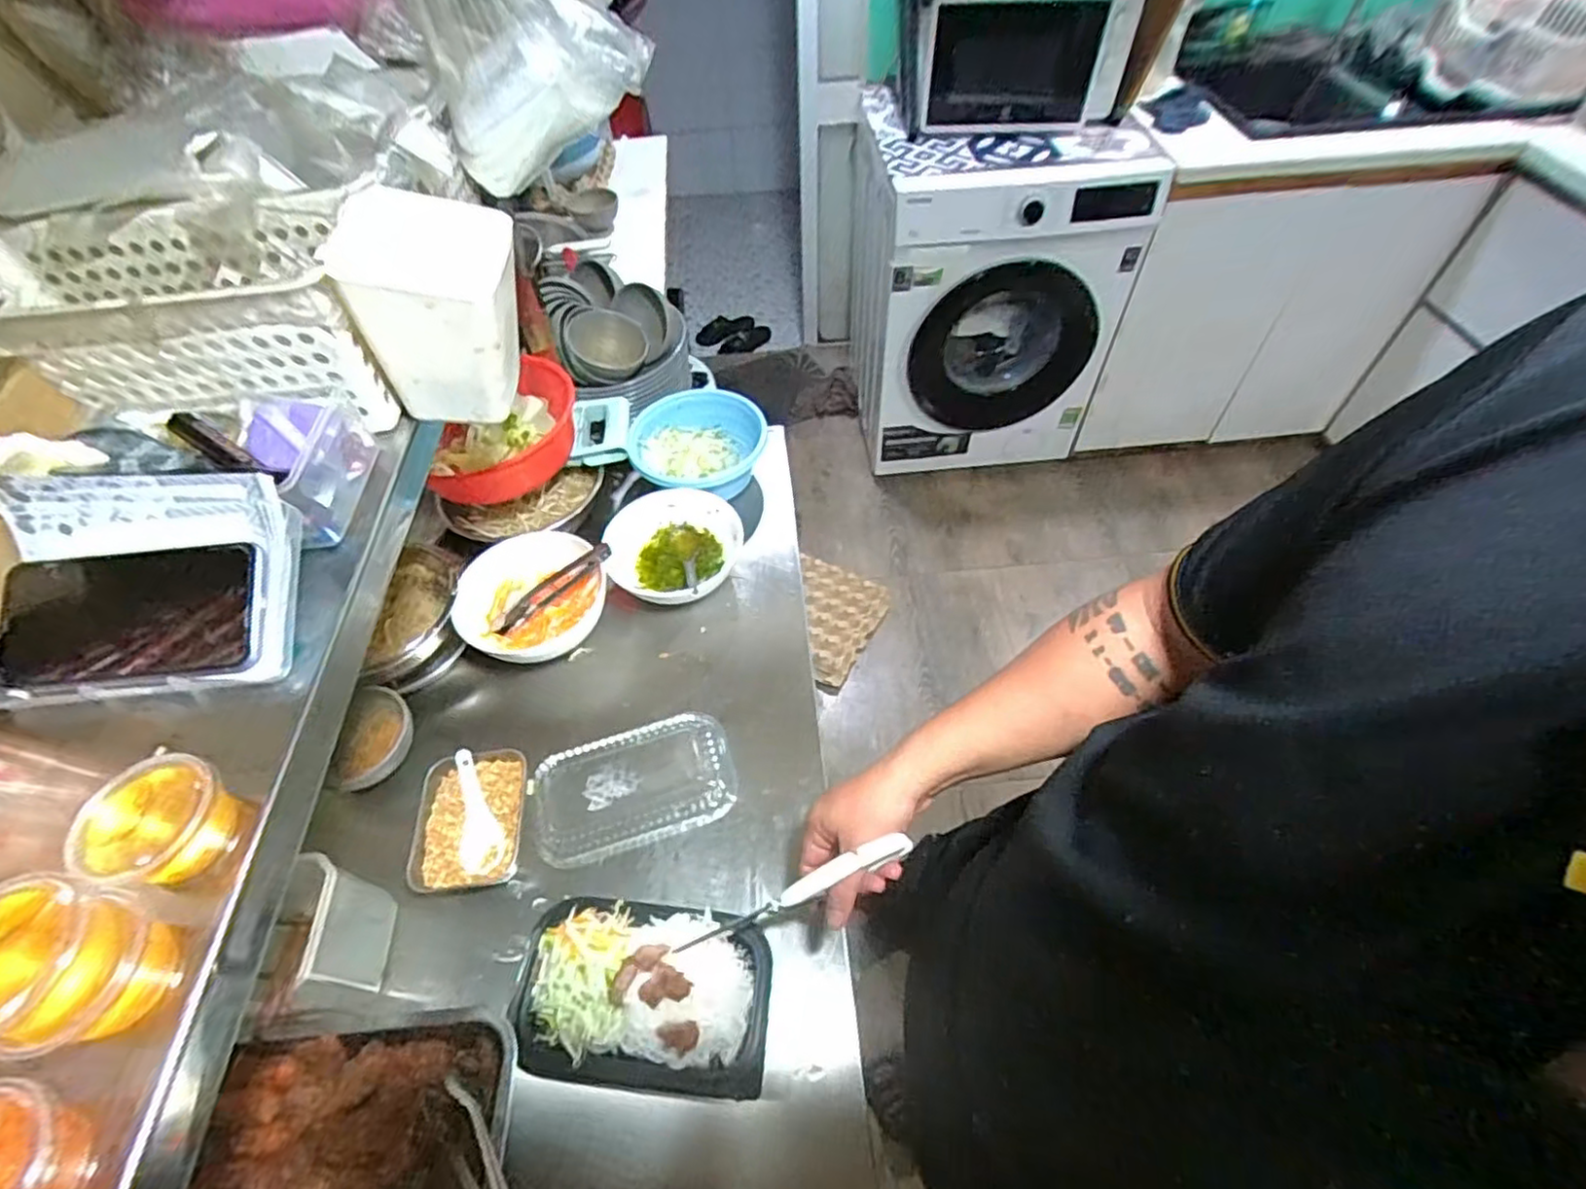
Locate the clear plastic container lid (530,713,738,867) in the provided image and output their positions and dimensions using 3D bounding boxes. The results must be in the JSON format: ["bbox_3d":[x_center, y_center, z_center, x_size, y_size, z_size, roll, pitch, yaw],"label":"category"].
[{"bbox_3d":[-0.169,0.203,0.717,0.214,0.041,0.125,-17,55,-9],"label":"clear plastic container lid"}]

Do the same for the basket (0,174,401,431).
[{"bbox_3d":[-0.442,-0.198,0.485,0.284,0.099,0.143,-9,54,-4],"label":"basket"}]

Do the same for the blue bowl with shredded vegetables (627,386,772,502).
[{"bbox_3d":[-0.139,-0.208,0.971,0.175,0.070,0.189,-1,54,2],"label":"blue bowl with shredded vegetables"}]

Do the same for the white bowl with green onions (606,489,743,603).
[{"bbox_3d":[-0.159,-0.055,0.879,0.179,0.066,0.168,13,56,12],"label":"white bowl with green onions"}]

